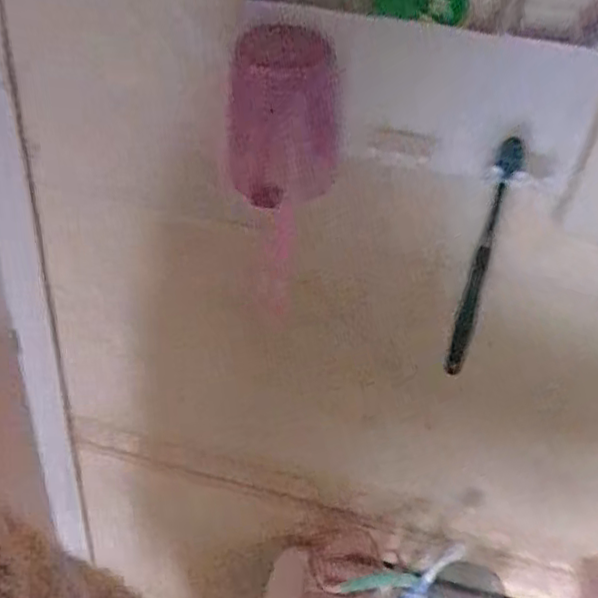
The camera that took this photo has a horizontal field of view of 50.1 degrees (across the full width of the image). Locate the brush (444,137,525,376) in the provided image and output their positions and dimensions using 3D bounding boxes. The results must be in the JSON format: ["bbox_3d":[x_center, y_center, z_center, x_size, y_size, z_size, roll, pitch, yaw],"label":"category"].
[{"bbox_3d":[0.122,-0.021,0.434,0.017,0.176,0.021,18,37,16],"label":"brush"}]

